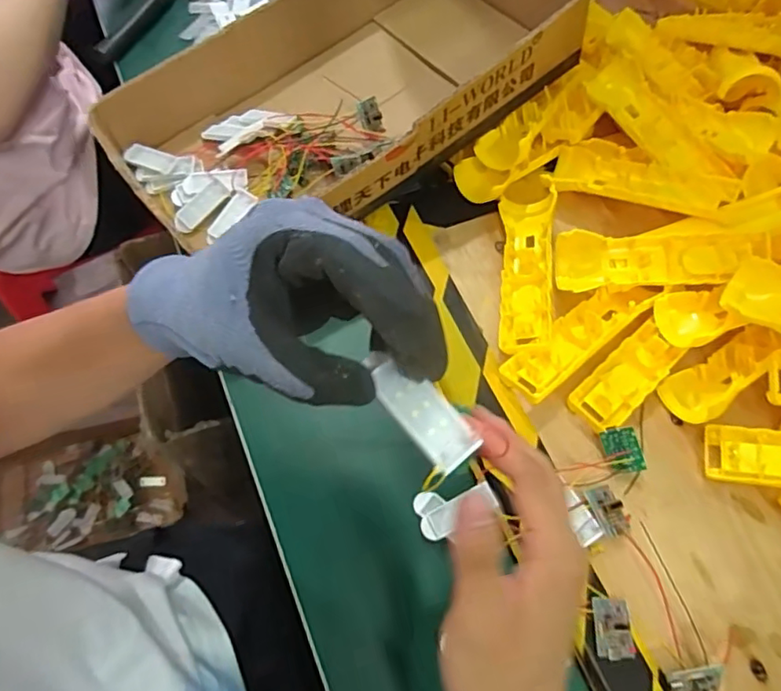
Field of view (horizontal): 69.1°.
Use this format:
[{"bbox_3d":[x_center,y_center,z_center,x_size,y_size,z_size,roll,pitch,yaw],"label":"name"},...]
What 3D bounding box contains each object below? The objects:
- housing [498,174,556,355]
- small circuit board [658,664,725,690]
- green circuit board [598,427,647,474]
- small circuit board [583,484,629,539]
[{"bbox_3d":[0.119,-0.073,0.499,0.043,0.030,0.176,8,63,0],"label":"housing"},{"bbox_3d":[0.194,0.216,0.361,0.035,0.016,0.019,-6,64,-6],"label":"small circuit board"},{"bbox_3d":[0.175,0.079,0.427,0.025,0.008,0.033,-18,68,16],"label":"green circuit board"},{"bbox_3d":[0.158,0.120,0.412,0.022,0.011,0.035,-16,66,-11],"label":"small circuit board"}]

